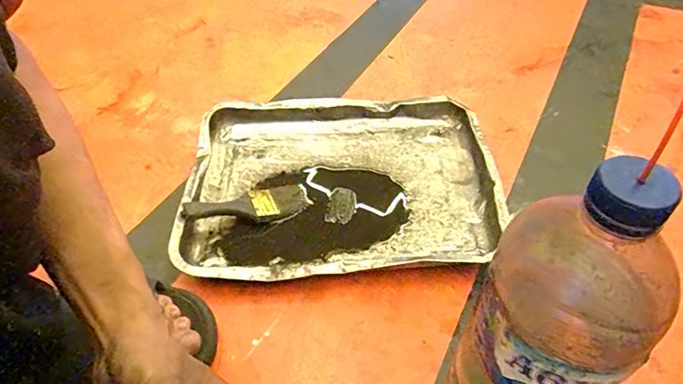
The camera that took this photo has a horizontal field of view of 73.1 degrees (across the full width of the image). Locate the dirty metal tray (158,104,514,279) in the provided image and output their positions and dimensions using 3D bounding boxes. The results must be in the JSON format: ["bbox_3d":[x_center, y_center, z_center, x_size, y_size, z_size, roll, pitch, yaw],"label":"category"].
[{"bbox_3d":[-0.002,-0.012,0.604,0.379,0.052,0.284,-2,47,0],"label":"dirty metal tray"}]

